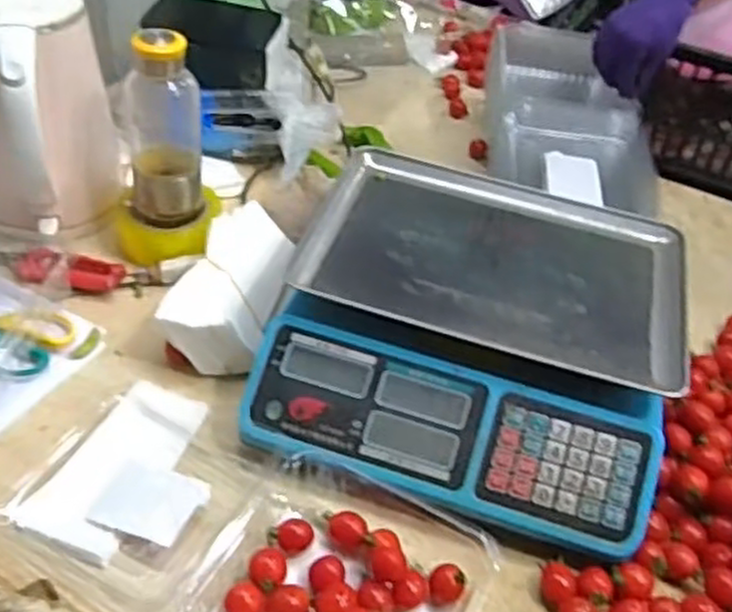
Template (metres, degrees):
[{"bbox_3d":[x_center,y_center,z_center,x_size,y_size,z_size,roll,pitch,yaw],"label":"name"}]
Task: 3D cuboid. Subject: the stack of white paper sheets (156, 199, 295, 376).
[{"bbox_3d":[-0.130,-0.016,0.736,0.081,0.077,0.166,10,42,3],"label":"stack of white paper sheets"}]

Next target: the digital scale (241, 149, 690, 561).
[{"bbox_3d":[0.099,0.022,0.695,0.329,0.112,0.338,14,42,8],"label":"digital scale"}]

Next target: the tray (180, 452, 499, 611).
[{"bbox_3d":[-0.019,0.199,0.538,0.186,0.058,0.182,20,43,14],"label":"tray"}]

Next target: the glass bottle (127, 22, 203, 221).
[{"bbox_3d":[-0.202,-0.178,0.760,0.068,0.194,0.059,-10,45,-19],"label":"glass bottle"}]

